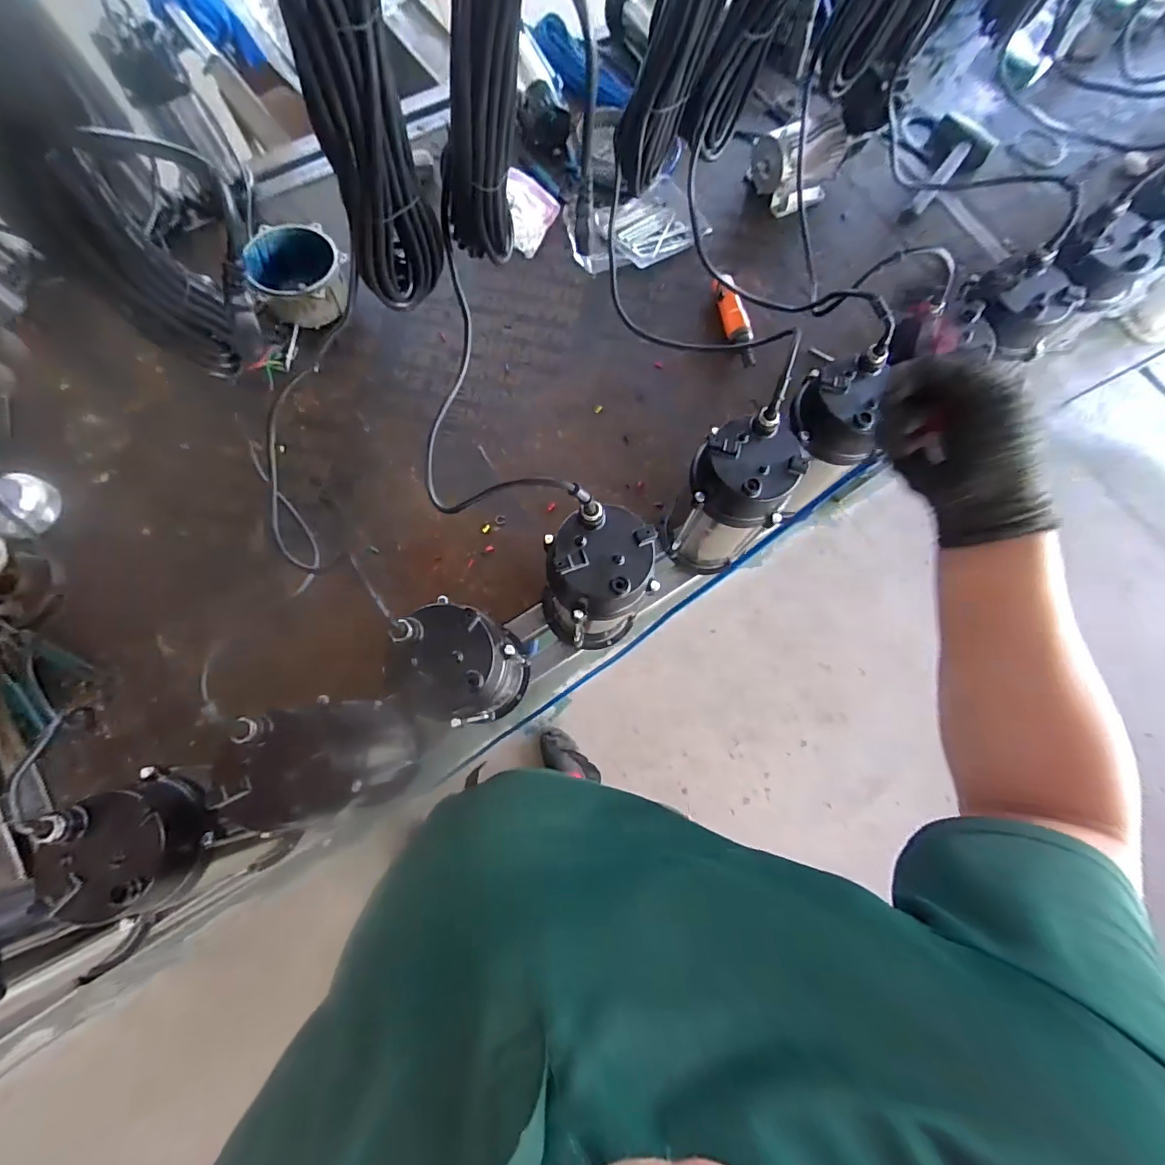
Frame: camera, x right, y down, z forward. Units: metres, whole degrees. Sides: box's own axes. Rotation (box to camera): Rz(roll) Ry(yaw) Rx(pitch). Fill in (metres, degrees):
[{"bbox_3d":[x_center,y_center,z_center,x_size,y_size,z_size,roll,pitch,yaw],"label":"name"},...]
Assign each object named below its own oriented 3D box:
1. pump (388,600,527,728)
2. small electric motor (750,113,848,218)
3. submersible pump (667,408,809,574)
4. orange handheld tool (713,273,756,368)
[{"bbox_3d":[-0.132,0.102,0.630,0.119,0.280,0.108,44,83,8],"label":"pump"},{"bbox_3d":[0.402,-0.787,0.949,0.154,0.114,0.114,-26,80,-5],"label":"small electric motor"},{"bbox_3d":[0.191,-0.102,0.705,0.121,0.248,0.126,26,80,5],"label":"submersible pump"},{"bbox_3d":[0.267,-0.465,0.900,0.052,0.034,0.185,-10,79,-2],"label":"orange handheld tool"}]

